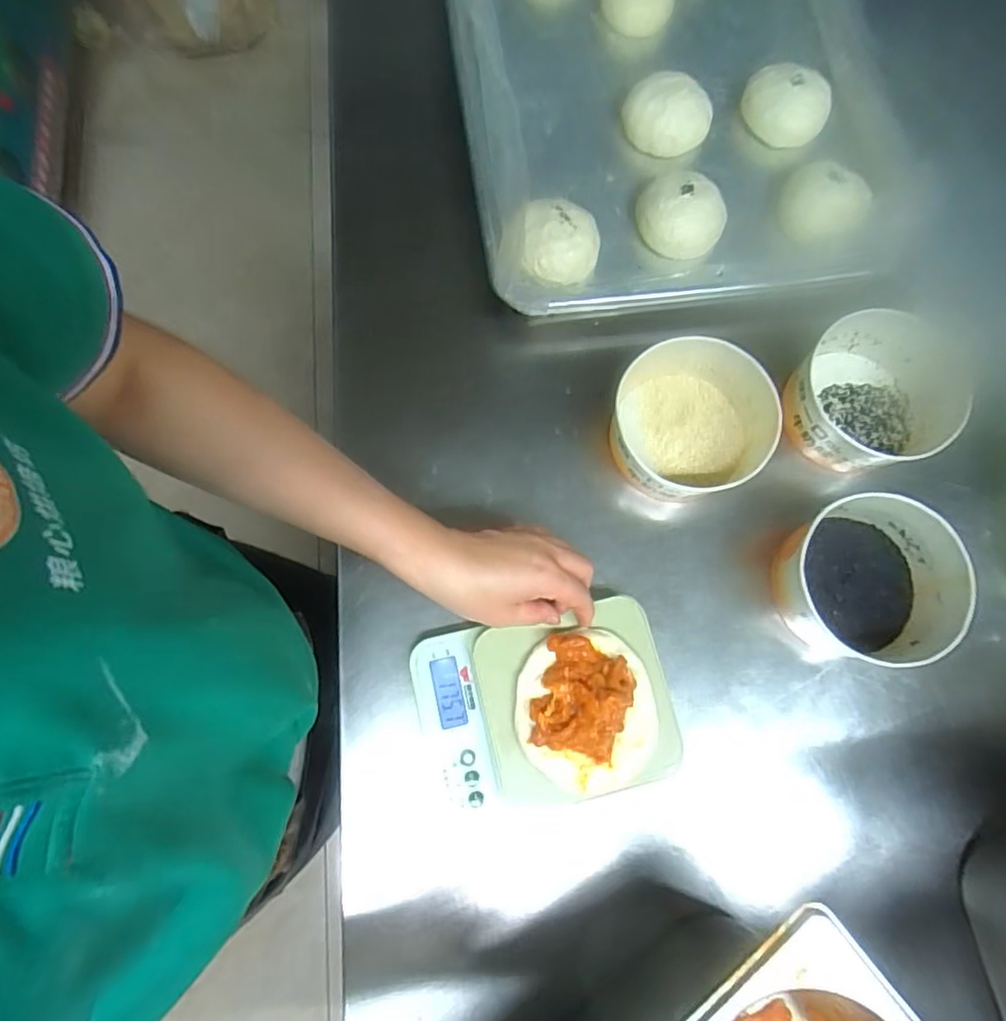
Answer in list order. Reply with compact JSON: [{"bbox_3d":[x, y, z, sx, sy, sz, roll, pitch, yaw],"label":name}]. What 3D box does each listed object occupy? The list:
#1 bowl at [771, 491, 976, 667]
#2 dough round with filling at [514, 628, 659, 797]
[{"bbox_3d":[0.295,0.059,0.485,0.126,0.076,0.120,0,77,-2],"label":"bowl"},{"bbox_3d":[0.061,0.144,0.431,0.098,0.035,0.111,-1,77,-2],"label":"dough round with filling"}]

